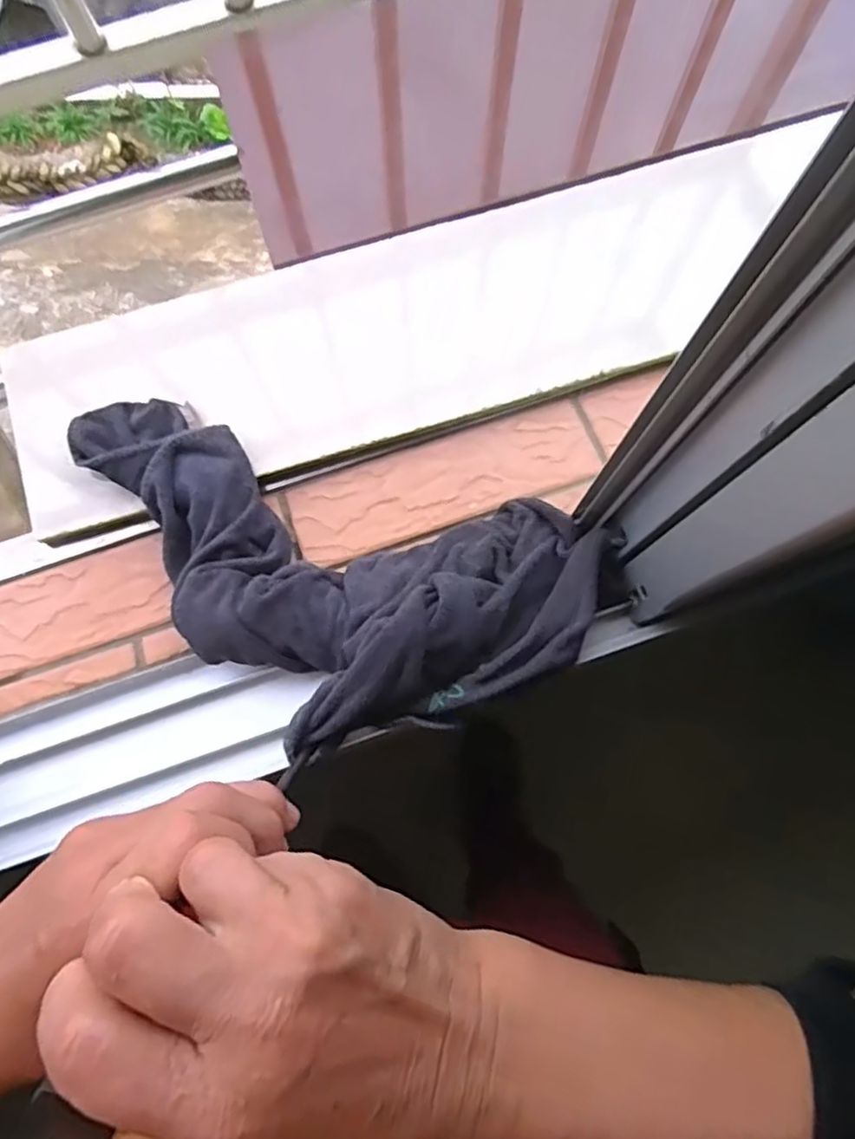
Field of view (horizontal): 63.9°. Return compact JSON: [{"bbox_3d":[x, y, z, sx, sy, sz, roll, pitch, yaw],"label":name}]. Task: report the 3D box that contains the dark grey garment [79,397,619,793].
[{"bbox_3d":[-0.075,-0.002,0.383,0.316,0.060,0.167,21,79,14],"label":"dark grey garment"}]

